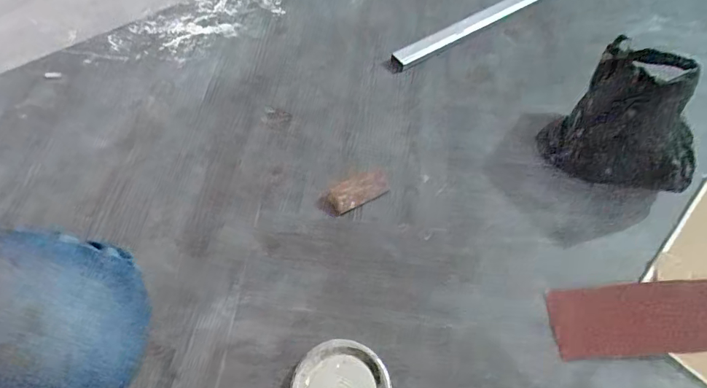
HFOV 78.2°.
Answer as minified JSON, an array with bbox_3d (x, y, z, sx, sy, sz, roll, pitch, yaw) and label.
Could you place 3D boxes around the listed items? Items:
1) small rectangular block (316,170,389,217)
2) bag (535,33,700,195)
[{"bbox_3d":[0.002,-0.001,0.725,0.124,0.021,0.051,-27,63,-18],"label":"small rectangular block"},{"bbox_3d":[0.467,-0.116,0.722,0.199,0.194,0.234,-36,67,-22],"label":"bag"}]

